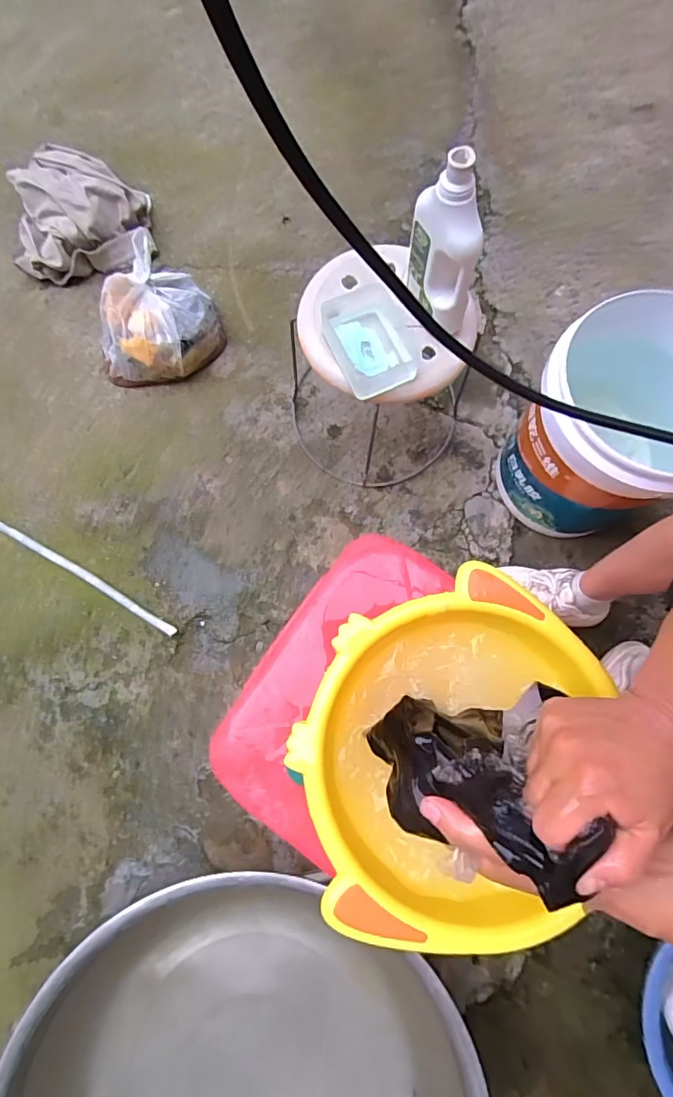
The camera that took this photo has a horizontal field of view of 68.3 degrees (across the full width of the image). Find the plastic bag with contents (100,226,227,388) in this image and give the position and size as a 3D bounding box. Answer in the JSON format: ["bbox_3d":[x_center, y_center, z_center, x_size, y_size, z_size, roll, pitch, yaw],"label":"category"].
[{"bbox_3d":[-0.406,-0.498,1.070,0.265,0.127,0.277,-31,78,-9],"label":"plastic bag with contents"}]

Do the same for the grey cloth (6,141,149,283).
[{"bbox_3d":[-0.591,-0.778,1.145,0.299,0.109,0.308,-6,75,-2],"label":"grey cloth"}]

